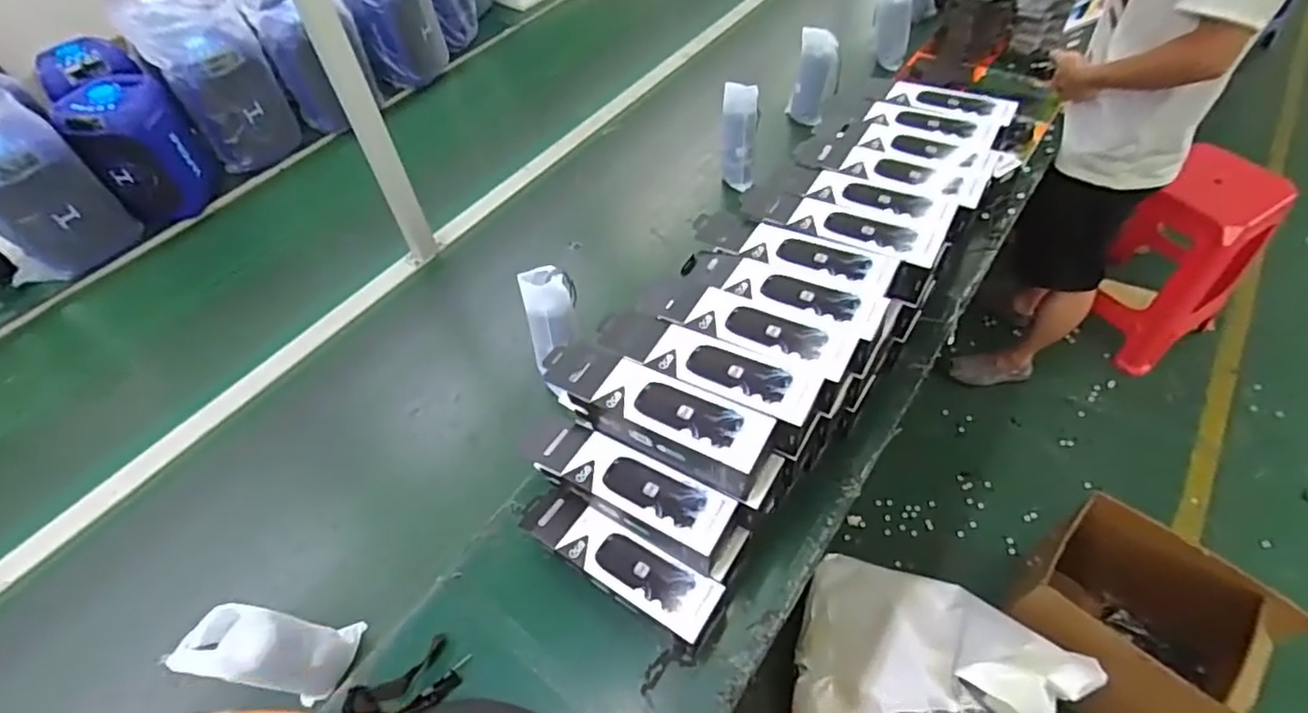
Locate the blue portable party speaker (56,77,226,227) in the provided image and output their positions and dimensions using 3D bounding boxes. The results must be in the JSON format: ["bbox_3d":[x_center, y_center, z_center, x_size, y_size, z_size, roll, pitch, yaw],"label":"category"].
[{"bbox_3d":[-1.059,-0.432,1.307,0.187,0.249,0.173,-33,56,-19],"label":"blue portable party speaker"}]

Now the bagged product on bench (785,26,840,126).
[{"bbox_3d":[0.364,-0.631,1.419,0.102,0.208,0.114,8,53,11],"label":"bagged product on bench"}]

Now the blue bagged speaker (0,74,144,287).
[{"bbox_3d":[-1.250,-0.363,1.206,0.296,0.368,0.221,34,62,28],"label":"blue bagged speaker"}]

